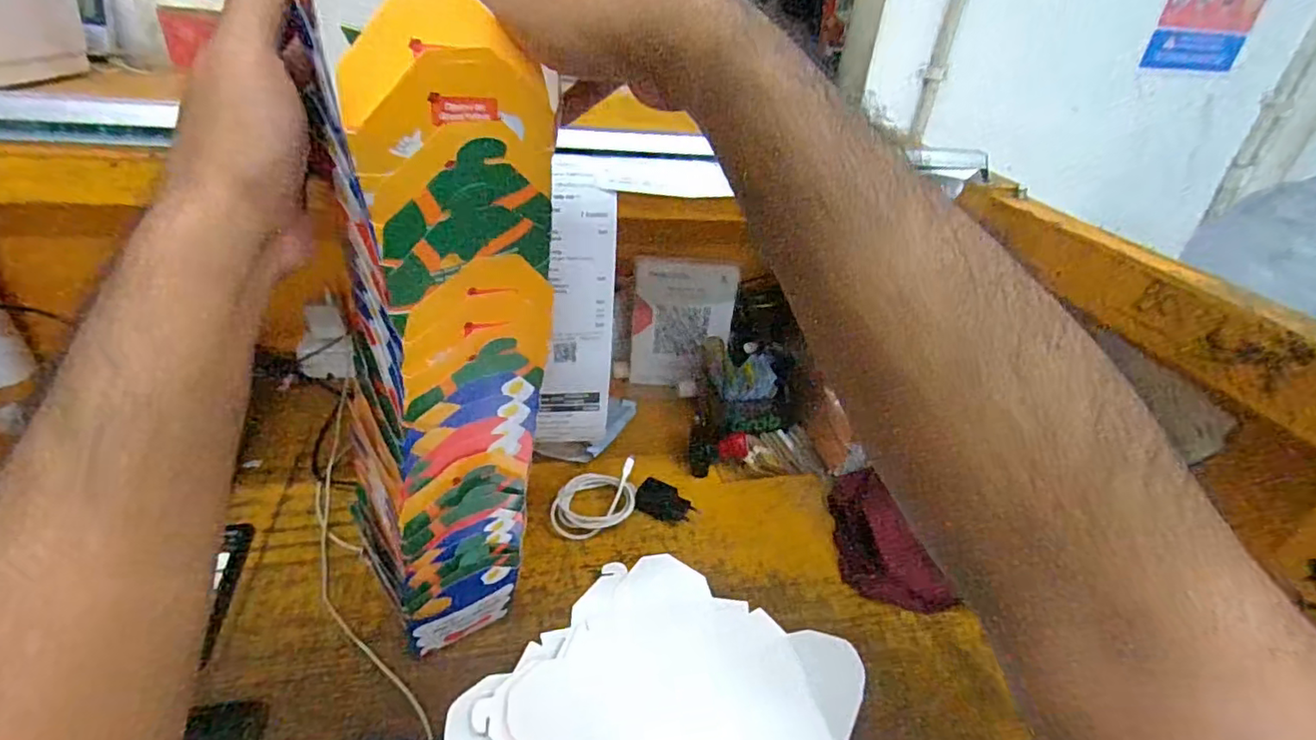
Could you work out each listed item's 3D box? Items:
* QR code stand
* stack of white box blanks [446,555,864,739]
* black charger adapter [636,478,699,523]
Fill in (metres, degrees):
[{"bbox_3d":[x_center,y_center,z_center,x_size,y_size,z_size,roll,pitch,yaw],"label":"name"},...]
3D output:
[{"bbox_3d":[0.023,-0.056,0.862,0.125,0.201,0.037,13,33,13],"label":"QR code stand"},{"bbox_3d":[0.009,0.280,0.490,0.267,0.036,0.279,25,37,29],"label":"stack of white box blanks"},{"bbox_3d":[0.009,0.153,0.704,0.066,0.024,0.039,11,32,9],"label":"black charger adapter"}]

